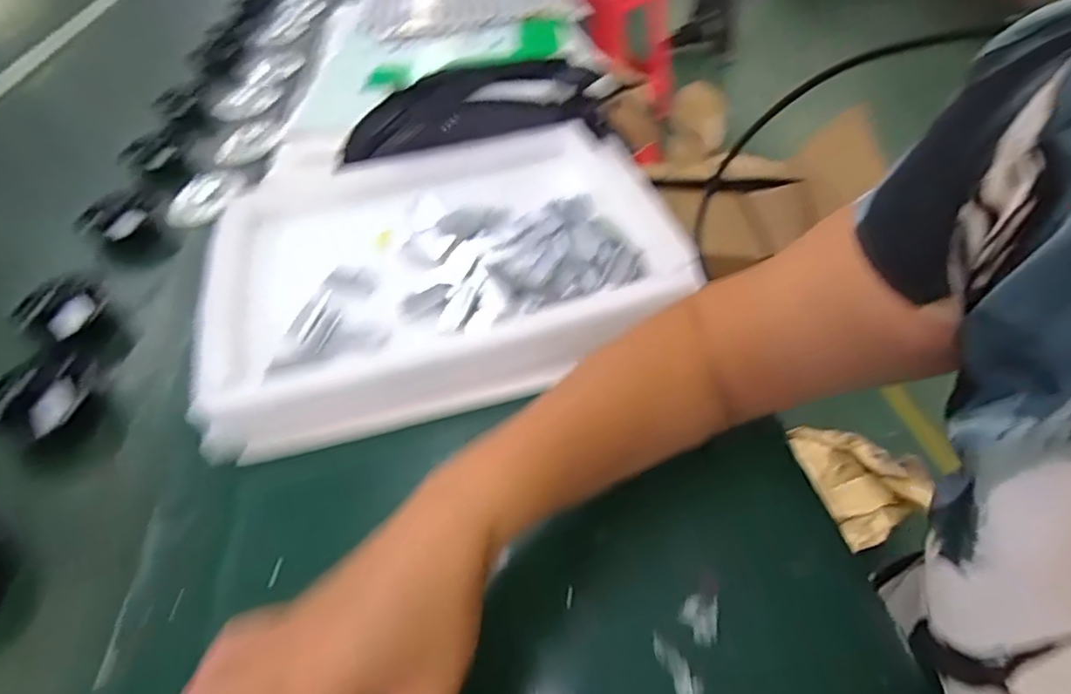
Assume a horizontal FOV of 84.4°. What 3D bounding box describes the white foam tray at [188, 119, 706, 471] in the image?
[{"bbox_3d":[-0.070,-0.085,0.518,0.396,0.043,0.312,-14,47,-8],"label":"white foam tray"}]

